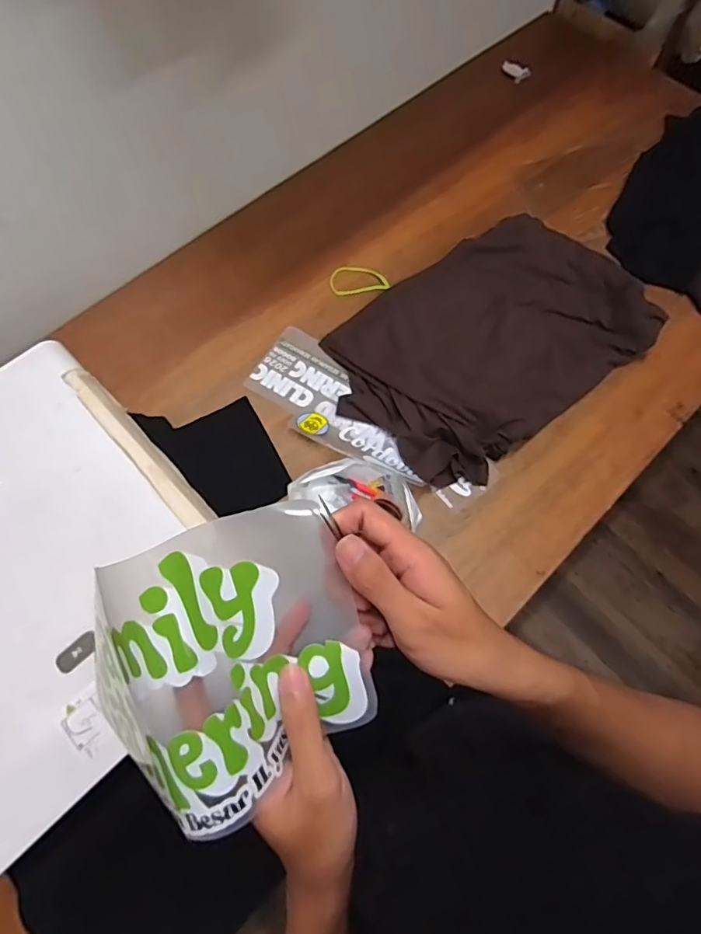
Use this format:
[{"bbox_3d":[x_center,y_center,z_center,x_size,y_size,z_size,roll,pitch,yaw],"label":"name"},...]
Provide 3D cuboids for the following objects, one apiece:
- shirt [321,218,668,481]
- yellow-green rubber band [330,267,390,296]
[{"bbox_3d":[0.238,-0.232,0.891,0.525,0.053,0.354,-38,71,-12],"label":"shirt"},{"bbox_3d":[0.017,-0.353,0.973,0.109,0.010,0.059,-2,68,2],"label":"yellow-green rubber band"}]

